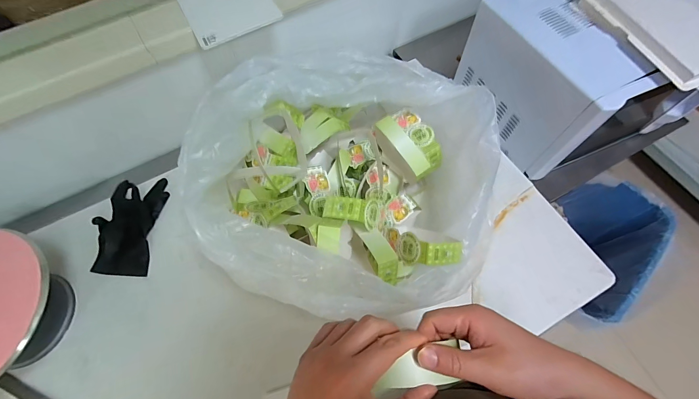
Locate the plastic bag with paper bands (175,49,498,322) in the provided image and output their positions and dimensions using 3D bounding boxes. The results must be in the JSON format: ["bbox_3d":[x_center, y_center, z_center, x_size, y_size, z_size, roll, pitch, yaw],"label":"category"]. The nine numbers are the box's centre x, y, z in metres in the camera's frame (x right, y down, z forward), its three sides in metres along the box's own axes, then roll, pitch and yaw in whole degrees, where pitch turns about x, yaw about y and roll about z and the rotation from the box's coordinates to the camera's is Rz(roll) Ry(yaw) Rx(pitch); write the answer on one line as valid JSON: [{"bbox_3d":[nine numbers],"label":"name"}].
[{"bbox_3d":[0.003,-0.026,0.583,0.475,0.274,0.451,17,68,10],"label":"plastic bag with paper bands"}]

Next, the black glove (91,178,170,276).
[{"bbox_3d":[-0.505,0.057,0.709,0.128,0.026,0.229,0,66,3],"label":"black glove"}]

